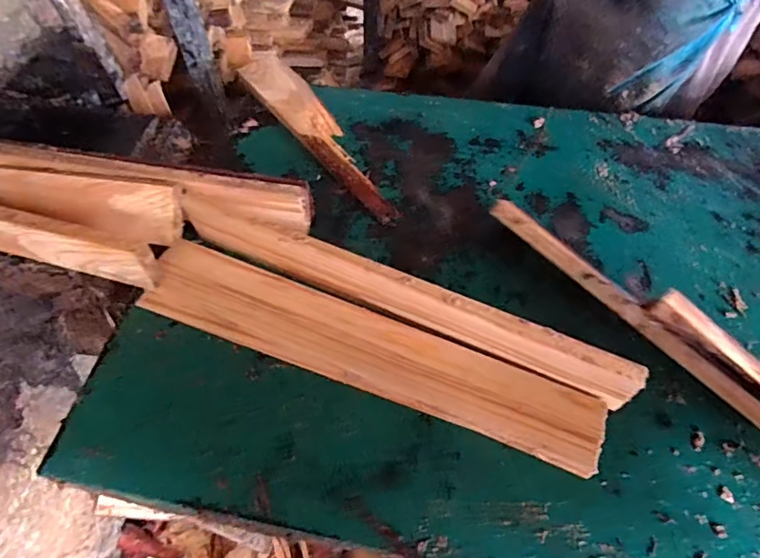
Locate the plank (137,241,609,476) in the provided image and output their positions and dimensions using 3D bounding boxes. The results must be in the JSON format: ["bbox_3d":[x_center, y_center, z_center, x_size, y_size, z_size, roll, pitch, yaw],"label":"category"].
[{"bbox_3d":[-0.021,0.074,0.550,0.512,0.035,0.082,18,58,14],"label":"plank"}]

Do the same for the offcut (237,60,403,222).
[{"bbox_3d":[-0.094,-0.228,0.762,0.077,0.033,0.409,-31,60,-18],"label":"offcut"}]

